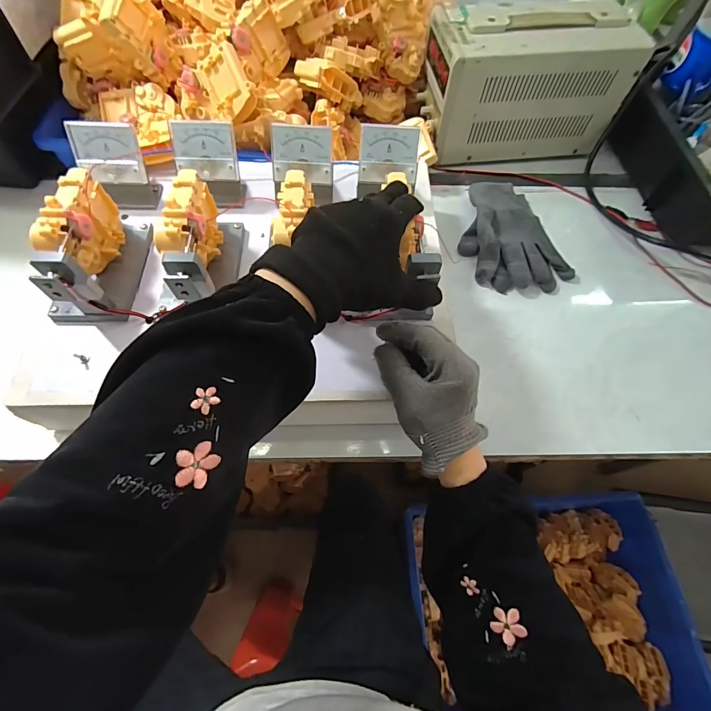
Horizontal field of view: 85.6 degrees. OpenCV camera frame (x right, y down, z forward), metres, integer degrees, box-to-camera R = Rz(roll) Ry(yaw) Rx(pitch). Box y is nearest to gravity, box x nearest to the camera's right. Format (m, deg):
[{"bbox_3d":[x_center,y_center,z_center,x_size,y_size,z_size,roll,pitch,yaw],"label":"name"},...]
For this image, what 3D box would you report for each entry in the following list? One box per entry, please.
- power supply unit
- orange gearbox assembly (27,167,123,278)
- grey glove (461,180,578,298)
[{"bbox_3d":[0.232,-0.382,0.544,0.260,0.149,0.127,-3,64,-5],"label":"power supply unit"},{"bbox_3d":[-0.247,-0.114,0.349,0.033,0.070,0.090,0,64,-4],"label":"orange gearbox assembly"},{"bbox_3d":[0.204,-0.158,0.503,0.123,0.030,0.171,-10,65,-8],"label":"grey glove"}]

